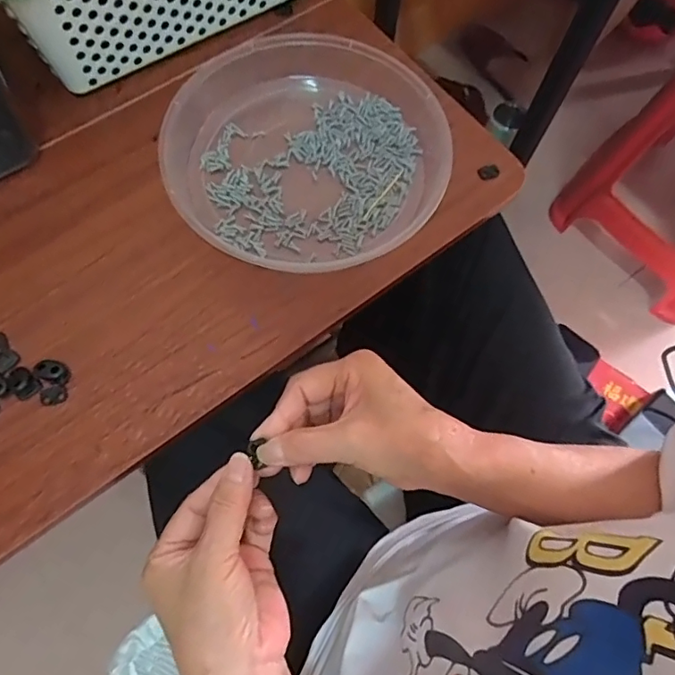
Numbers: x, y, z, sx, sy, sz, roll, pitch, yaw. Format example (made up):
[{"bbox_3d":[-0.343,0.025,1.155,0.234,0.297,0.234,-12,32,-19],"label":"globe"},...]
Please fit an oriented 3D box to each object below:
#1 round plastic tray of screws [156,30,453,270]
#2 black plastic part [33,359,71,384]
[{"bbox_3d":[-0.030,-0.166,0.457,0.231,0.045,0.219,1,69,-3],"label":"round plastic tray of screws"},{"bbox_3d":[-0.211,0.025,0.397,0.023,0.012,0.016,10,69,1],"label":"black plastic part"}]

